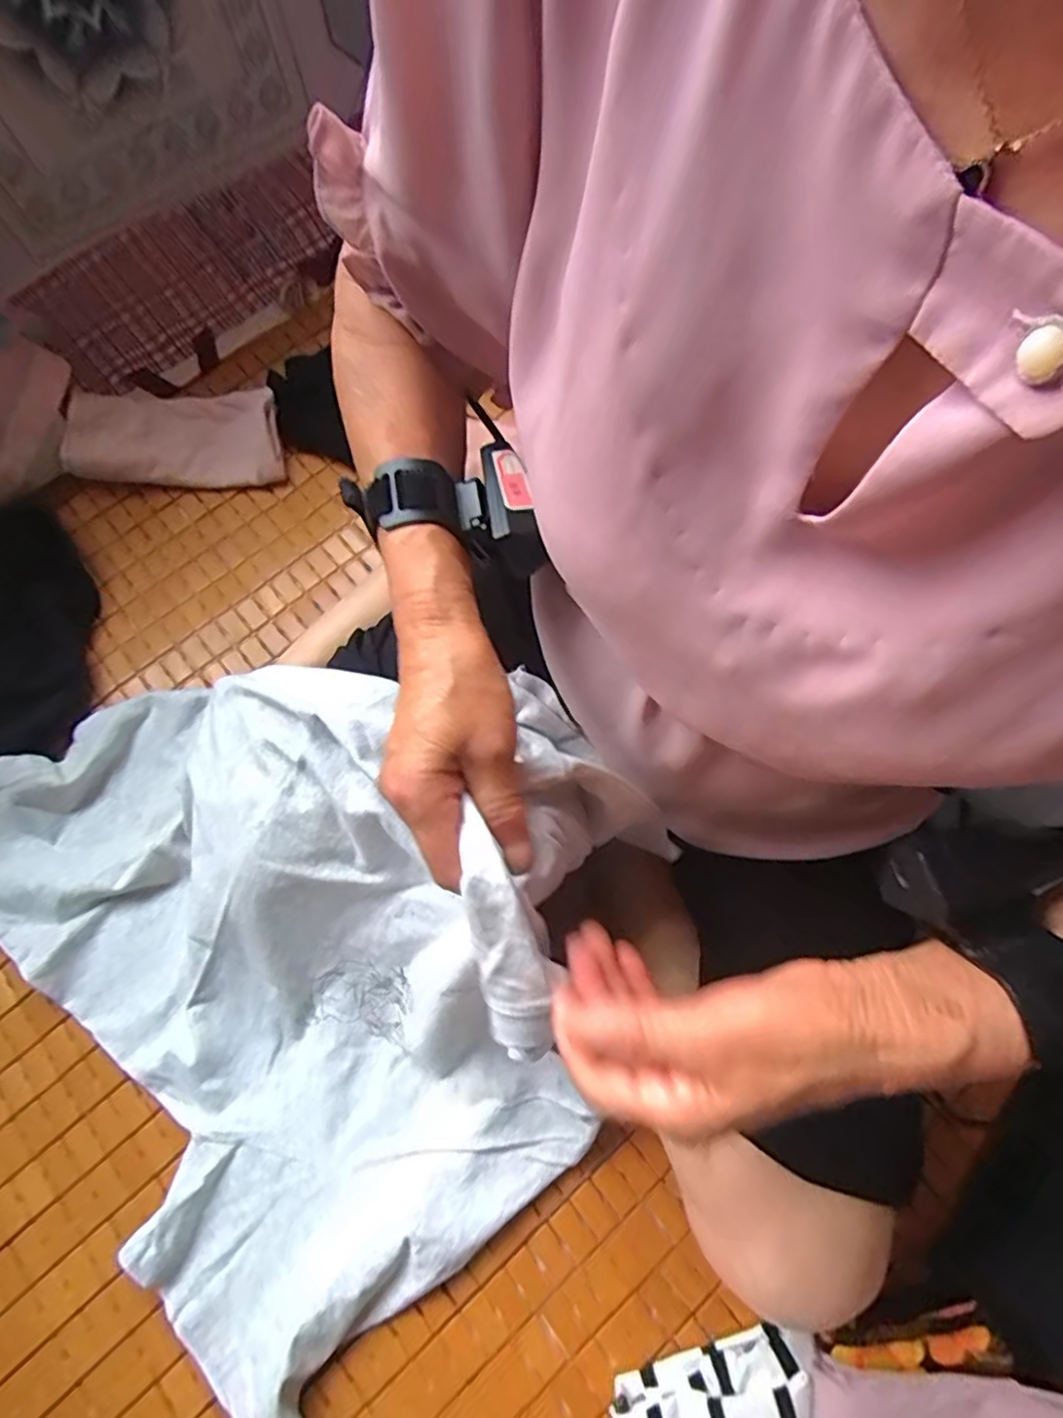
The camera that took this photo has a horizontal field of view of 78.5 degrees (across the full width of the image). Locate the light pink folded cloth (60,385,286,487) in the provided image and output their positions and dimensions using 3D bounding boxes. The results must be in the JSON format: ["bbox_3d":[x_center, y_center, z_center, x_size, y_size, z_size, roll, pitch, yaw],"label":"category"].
[{"bbox_3d":[-0.355,-0.279,0.659,0.199,0.051,0.100,0,72,2],"label":"light pink folded cloth"}]

